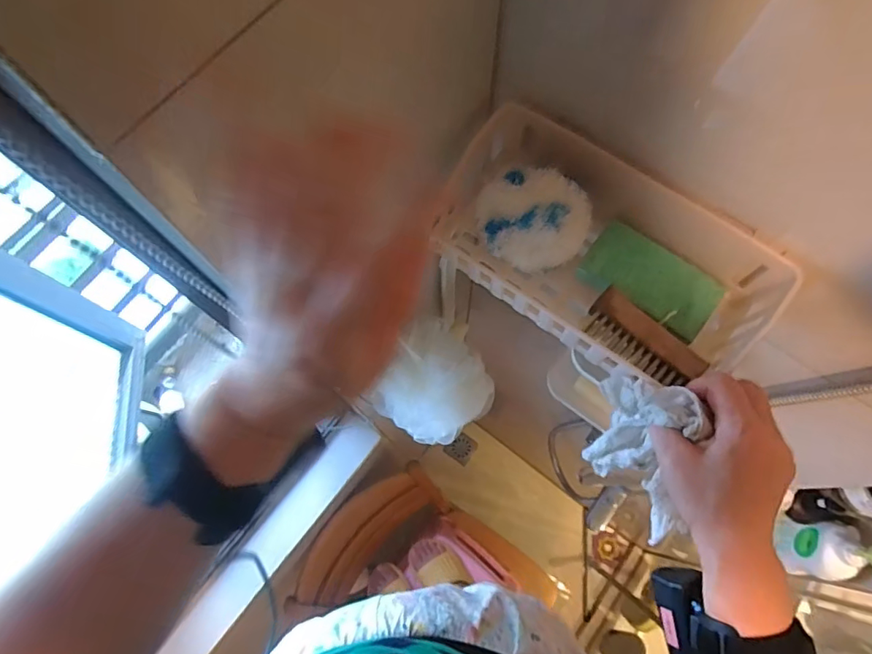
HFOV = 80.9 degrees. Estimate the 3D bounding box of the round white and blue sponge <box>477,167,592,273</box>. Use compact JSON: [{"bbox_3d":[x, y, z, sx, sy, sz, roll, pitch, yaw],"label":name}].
[{"bbox_3d":[0.082,-0.091,0.420,0.090,0.041,0.080,-13,72,-3],"label":"round white and blue sponge"}]

